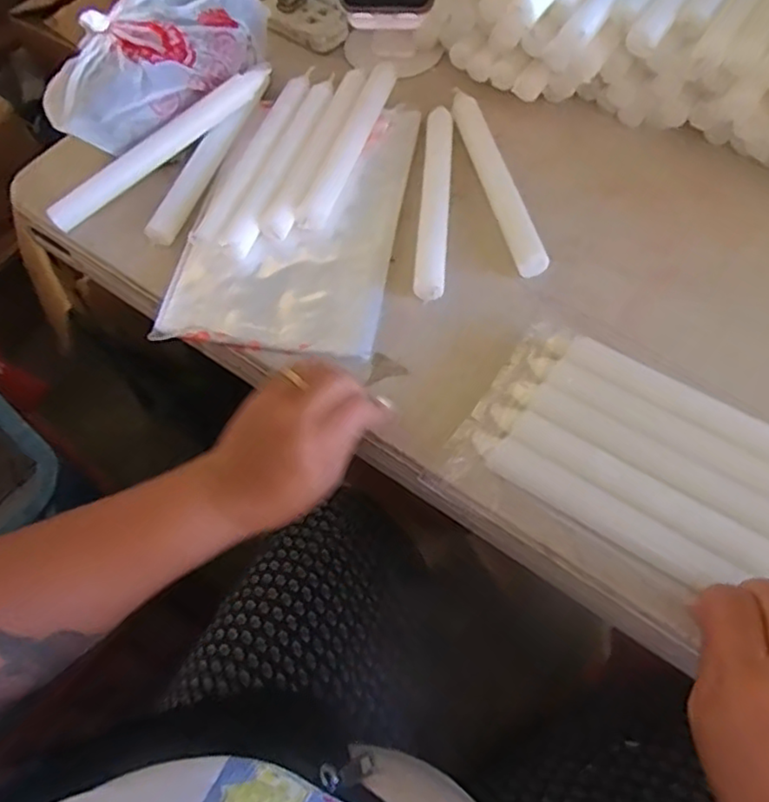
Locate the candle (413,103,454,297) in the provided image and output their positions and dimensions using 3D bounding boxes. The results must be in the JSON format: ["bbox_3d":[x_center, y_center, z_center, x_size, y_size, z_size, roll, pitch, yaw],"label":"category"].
[{"bbox_3d":[0.040,-0.161,0.497,0.021,0.015,0.195,3,61,6],"label":"candle"}]

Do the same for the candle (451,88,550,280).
[{"bbox_3d":[0.086,-0.178,0.506,0.024,0.015,0.197,-13,61,-3],"label":"candle"}]

